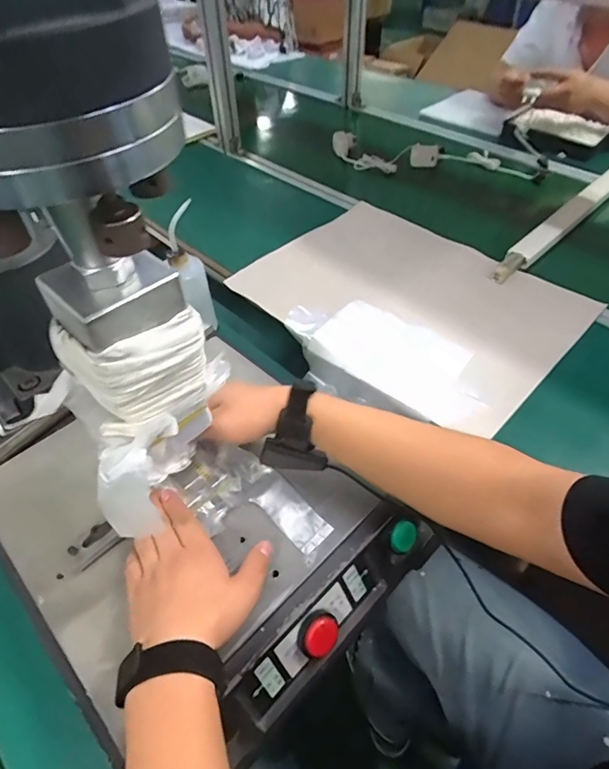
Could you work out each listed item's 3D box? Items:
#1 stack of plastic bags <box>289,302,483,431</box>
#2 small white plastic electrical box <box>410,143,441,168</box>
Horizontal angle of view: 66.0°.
[{"bbox_3d":[0.110,-0.052,0.667,0.304,0.032,0.119,32,55,26],"label":"stack of plastic bags"},{"bbox_3d":[0.283,-0.538,1.106,0.065,0.055,0.019,25,53,22],"label":"small white plastic electrical box"}]

